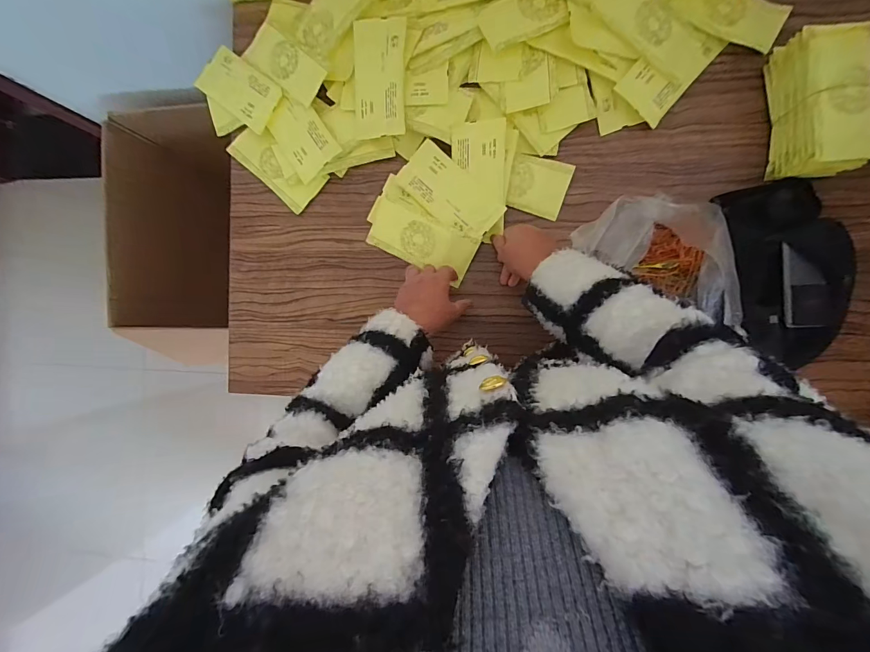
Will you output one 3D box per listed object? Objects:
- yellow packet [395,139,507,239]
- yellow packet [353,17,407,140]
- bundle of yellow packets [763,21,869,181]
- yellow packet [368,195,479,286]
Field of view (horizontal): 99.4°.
[{"bbox_3d":[0.023,-0.214,0.590,0.172,0.007,0.085,42,98,8],"label":"yellow packet"},{"bbox_3d":[-0.088,-0.392,0.583,0.084,0.010,0.172,2,97,16],"label":"yellow packet"},{"bbox_3d":[0.517,-0.298,0.496,0.079,0.084,0.177,-7,91,7],"label":"bundle of yellow packets"},{"bbox_3d":[-0.023,-0.142,0.606,0.178,0.014,0.084,27,110,4],"label":"yellow packet"}]

